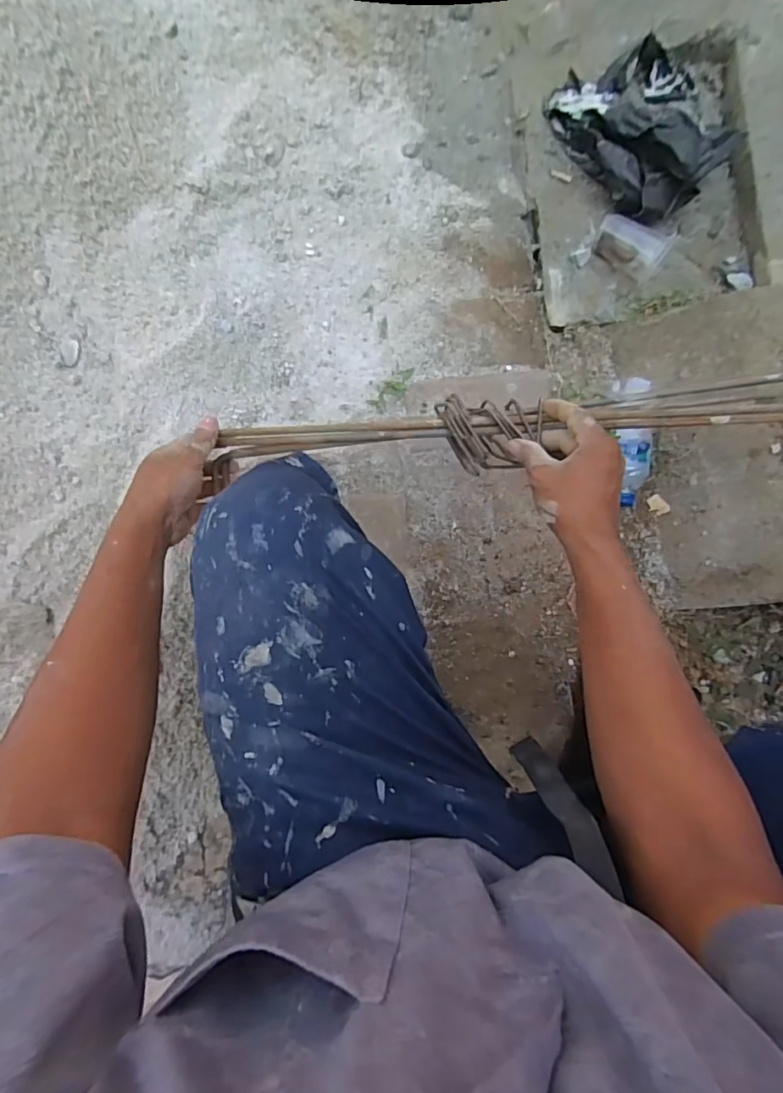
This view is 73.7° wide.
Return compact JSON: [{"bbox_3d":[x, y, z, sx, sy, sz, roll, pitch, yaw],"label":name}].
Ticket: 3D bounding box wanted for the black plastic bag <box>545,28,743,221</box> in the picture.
[{"bbox_3d":[0.347,-0.566,0.683,0.179,0.109,0.222,-32,89,-3],"label":"black plastic bag"}]

